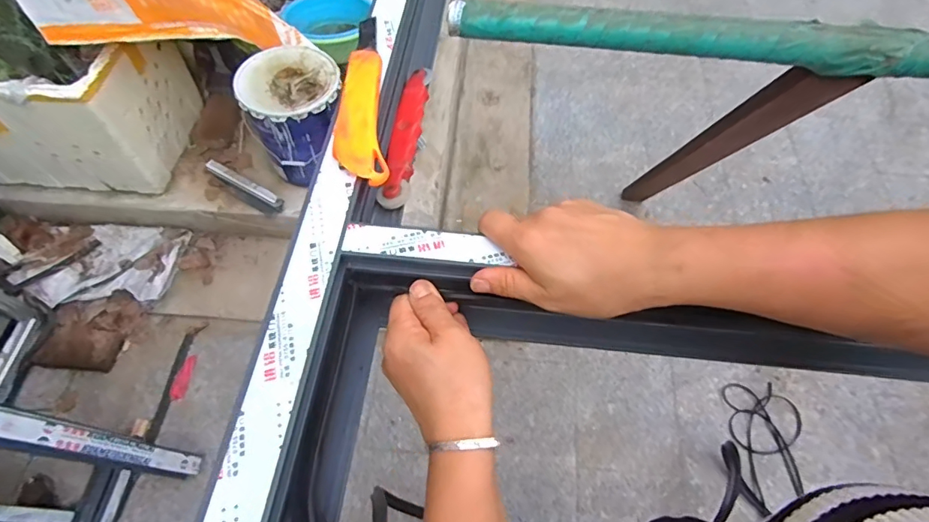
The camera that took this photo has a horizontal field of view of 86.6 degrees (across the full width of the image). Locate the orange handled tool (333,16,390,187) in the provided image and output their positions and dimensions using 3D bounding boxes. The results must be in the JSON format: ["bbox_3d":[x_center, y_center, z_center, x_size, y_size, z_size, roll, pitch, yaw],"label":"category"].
[{"bbox_3d":[-0.091,-0.148,0.426,0.041,0.015,0.201,-6,60,-5],"label":"orange handled tool"}]

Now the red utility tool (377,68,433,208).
[{"bbox_3d":[-0.055,-0.135,0.504,0.031,0.014,0.188,8,59,3],"label":"red utility tool"}]

